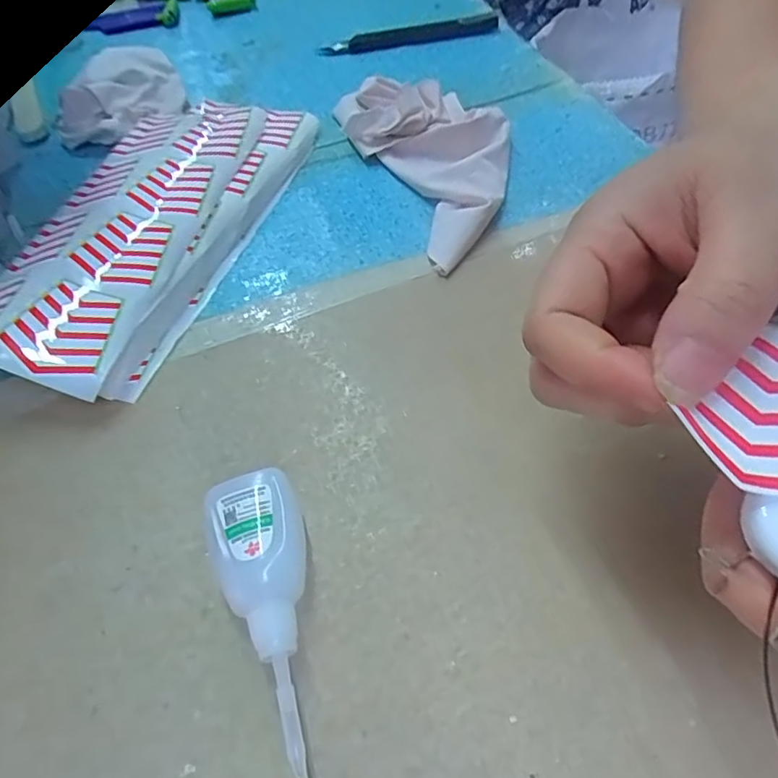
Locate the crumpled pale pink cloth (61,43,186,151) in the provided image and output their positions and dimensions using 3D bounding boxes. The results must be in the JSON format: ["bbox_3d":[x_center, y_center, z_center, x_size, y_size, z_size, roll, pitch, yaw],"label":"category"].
[{"bbox_3d":[-0.196,-0.215,0.405,0.086,0.034,0.093,-17,55,-8],"label":"crumpled pale pink cloth"}]

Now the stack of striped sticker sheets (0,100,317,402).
[{"bbox_3d":[-0.138,-0.100,0.319,0.111,0.036,0.247,13,56,13],"label":"stack of striped sticker sheets"}]

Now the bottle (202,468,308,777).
[{"bbox_3d":[-0.035,0.084,0.191,0.033,0.023,0.117,-20,55,-10],"label":"bottle"}]

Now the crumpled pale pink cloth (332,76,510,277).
[{"bbox_3d":[0.033,-0.149,0.340,0.087,0.034,0.164,-22,56,-11],"label":"crumpled pale pink cloth"}]

